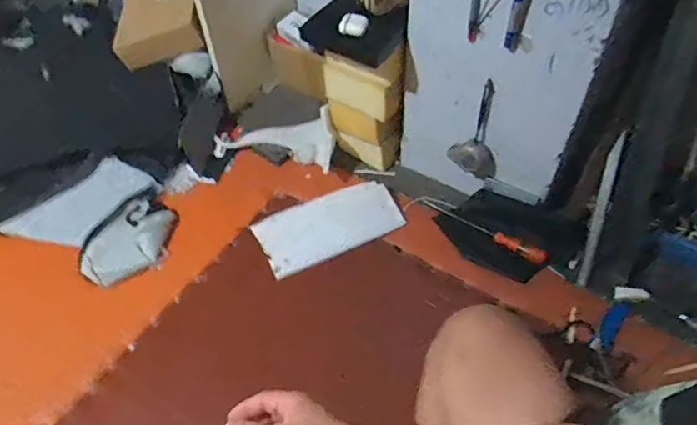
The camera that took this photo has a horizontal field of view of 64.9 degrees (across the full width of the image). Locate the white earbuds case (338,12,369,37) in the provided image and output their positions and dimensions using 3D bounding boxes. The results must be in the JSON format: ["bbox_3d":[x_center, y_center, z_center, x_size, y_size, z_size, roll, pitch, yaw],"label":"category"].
[{"bbox_3d":[0.010,-0.329,0.955,0.048,0.027,0.031,10,52,9],"label":"white earbuds case"}]

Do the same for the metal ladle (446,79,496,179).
[{"bbox_3d":[0.249,-0.148,1.023,0.094,0.200,0.032,12,52,10],"label":"metal ladle"}]

